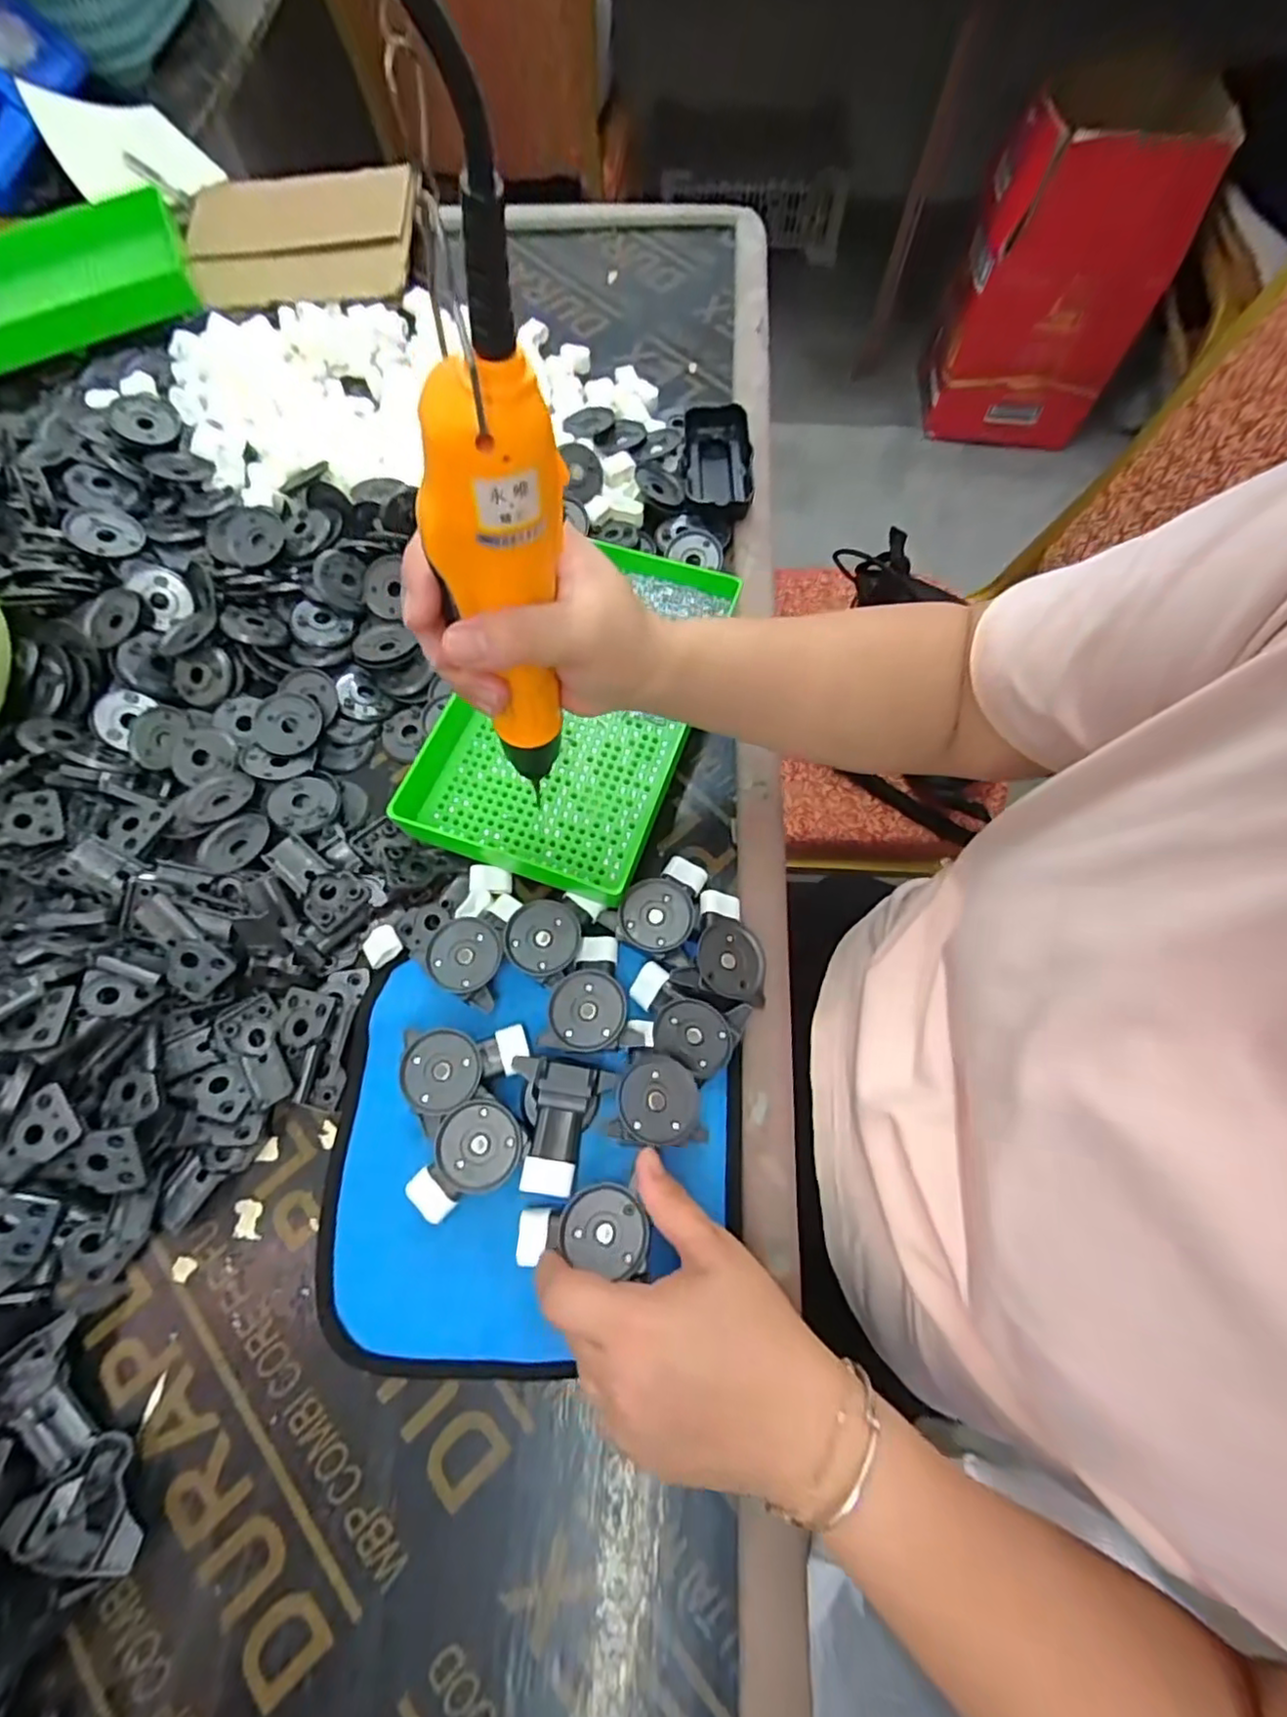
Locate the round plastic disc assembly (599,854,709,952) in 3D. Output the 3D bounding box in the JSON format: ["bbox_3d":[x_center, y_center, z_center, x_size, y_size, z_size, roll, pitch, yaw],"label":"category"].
[{"bbox_3d":[0.013,0.028,0.372,0.064,0.015,0.042,-39,75,-13],"label":"round plastic disc assembly"}]

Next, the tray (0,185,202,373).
[{"bbox_3d":[-0.561,-0.533,0.593,0.264,0.037,0.171,-21,70,-8],"label":"tray"}]

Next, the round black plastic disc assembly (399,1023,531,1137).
[{"bbox_3d":[-0.096,0.117,0.347,0.064,0.023,0.051,-5,70,-3],"label":"round black plastic disc assembly"}]

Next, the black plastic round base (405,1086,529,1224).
[{"bbox_3d":[-0.090,0.158,0.332,0.041,0.025,0.064,36,74,12],"label":"black plastic round base"}]

